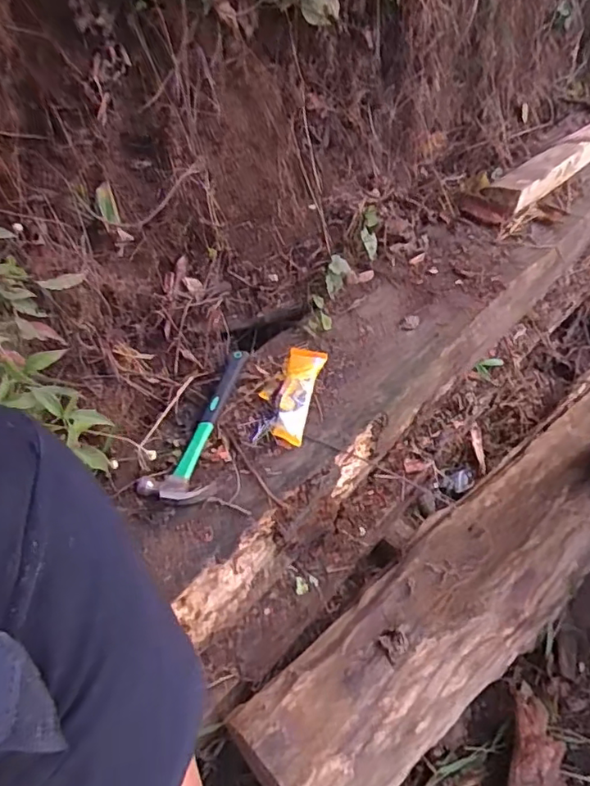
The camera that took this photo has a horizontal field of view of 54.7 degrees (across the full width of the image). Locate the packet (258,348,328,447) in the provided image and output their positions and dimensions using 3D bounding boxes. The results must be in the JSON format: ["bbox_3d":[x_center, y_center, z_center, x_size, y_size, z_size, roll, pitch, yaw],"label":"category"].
[{"bbox_3d":[-0.007,-0.003,0.841,0.075,0.040,0.174,14,46,6],"label":"packet"}]

